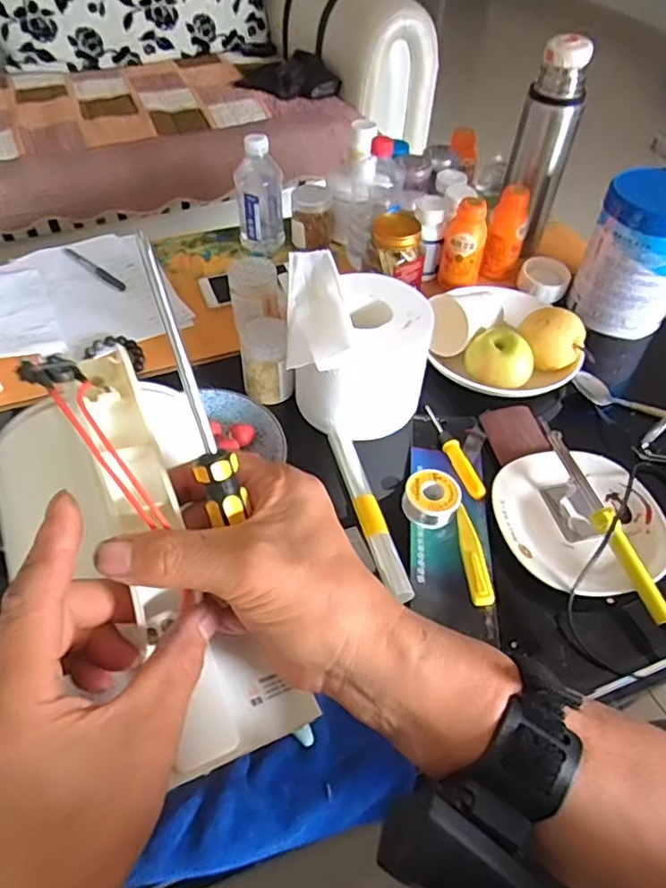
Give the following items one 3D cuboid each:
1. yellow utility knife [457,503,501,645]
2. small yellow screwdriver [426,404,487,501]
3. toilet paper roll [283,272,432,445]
[{"bbox_3d":[0.137,0.120,0.563,0.021,0.019,0.137,-1,49,-3],"label":"yellow utility knife"},{"bbox_3d":[0.134,0.005,0.655,0.018,0.013,0.139,-11,50,-11],"label":"small yellow screwdriver"},{"bbox_3d":[0.030,-0.097,0.655,0.144,0.128,0.139,1,49,-1],"label":"toilet paper roll"}]

